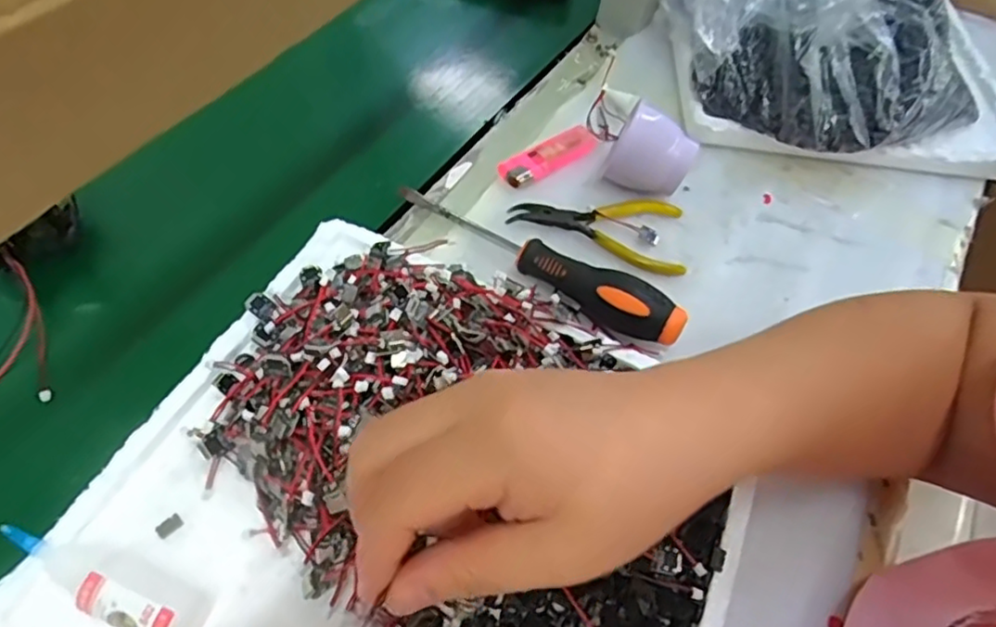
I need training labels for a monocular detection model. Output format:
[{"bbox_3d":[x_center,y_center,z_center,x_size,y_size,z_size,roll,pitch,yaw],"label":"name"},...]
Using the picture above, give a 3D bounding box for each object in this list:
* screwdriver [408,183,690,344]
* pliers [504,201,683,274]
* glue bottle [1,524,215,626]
[{"bbox_3d":[0.022,-0.038,0.387,0.194,0.025,0.023,32,57,14],"label":"screwdriver"},{"bbox_3d":[0.069,-0.065,0.424,0.117,0.007,0.058,16,55,4],"label":"pliers"},{"bbox_3d":[-0.156,0.107,0.255,0.091,0.024,0.026,21,55,7],"label":"glue bottle"}]

